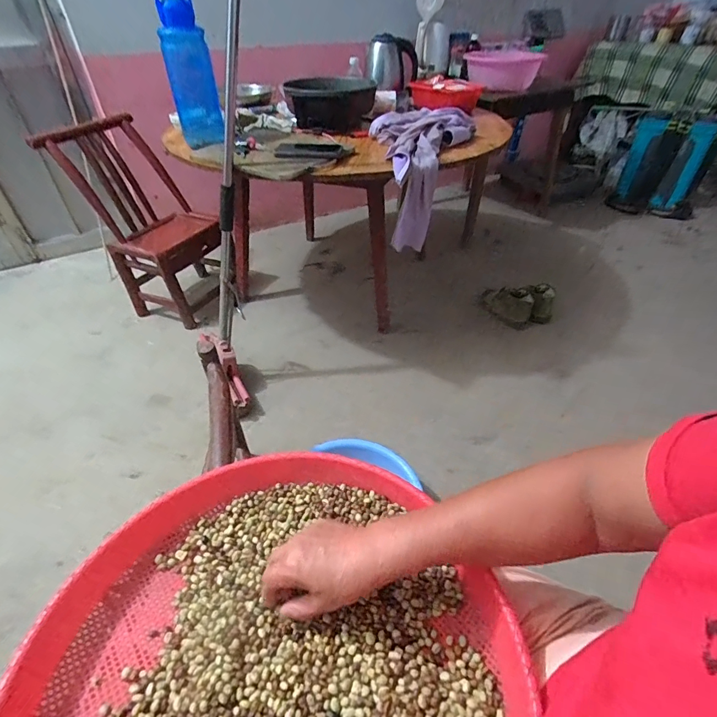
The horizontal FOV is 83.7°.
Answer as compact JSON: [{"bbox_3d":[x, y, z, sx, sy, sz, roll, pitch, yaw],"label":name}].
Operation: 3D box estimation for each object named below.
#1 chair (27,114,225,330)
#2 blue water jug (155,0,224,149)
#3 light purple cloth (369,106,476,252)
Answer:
[{"bbox_3d":[-0.736,-0.498,1.514,0.394,0.651,0.379,18,45,19],"label":"chair"},{"bbox_3d":[-0.426,-0.722,1.009,0.109,0.323,0.103,-14,44,-15],"label":"blue water jug"},{"bbox_3d":[0.164,-0.490,1.112,0.262,0.292,0.351,4,42,5],"label":"light purple cloth"}]

